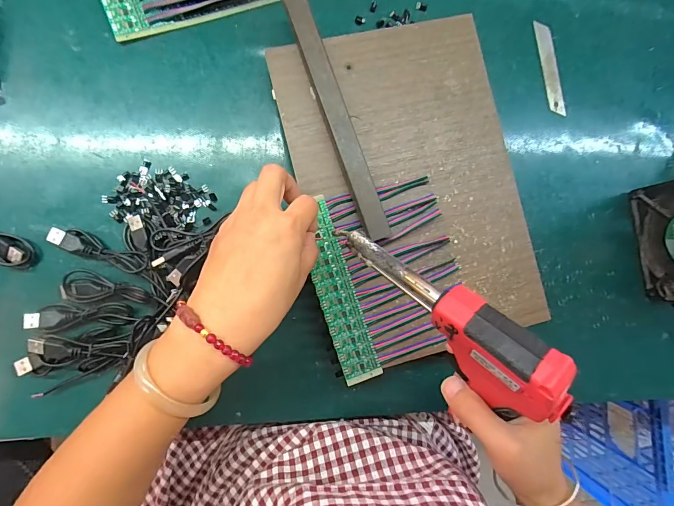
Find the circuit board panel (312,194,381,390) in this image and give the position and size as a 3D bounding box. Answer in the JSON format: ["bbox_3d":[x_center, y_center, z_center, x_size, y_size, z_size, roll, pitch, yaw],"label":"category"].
[{"bbox_3d":[0.001,0.033,0.322,0.036,0.004,0.160,-14,88,-8],"label":"circuit board panel"}]

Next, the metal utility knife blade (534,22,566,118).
[{"bbox_3d":[0.228,-0.196,0.391,0.018,0.004,0.099,-10,89,-8],"label":"metal utility knife blade"}]

